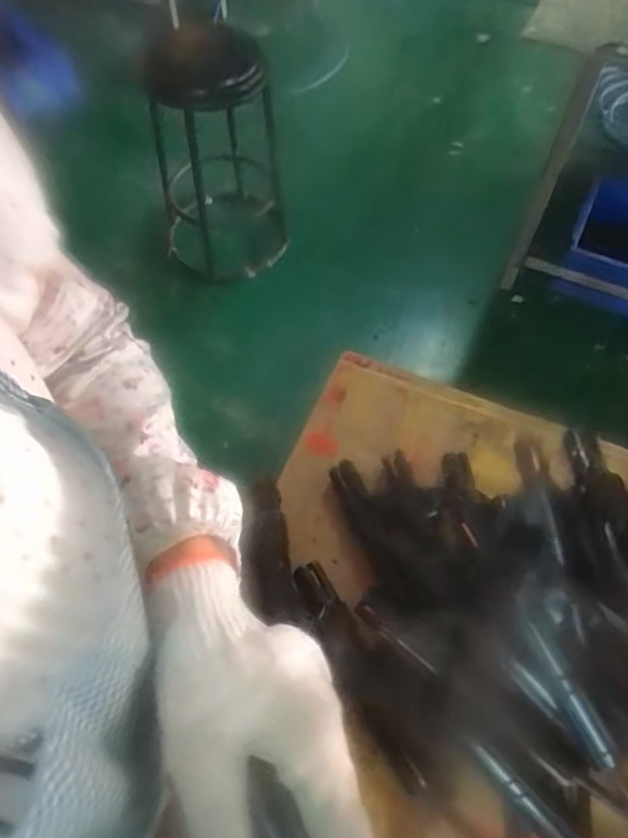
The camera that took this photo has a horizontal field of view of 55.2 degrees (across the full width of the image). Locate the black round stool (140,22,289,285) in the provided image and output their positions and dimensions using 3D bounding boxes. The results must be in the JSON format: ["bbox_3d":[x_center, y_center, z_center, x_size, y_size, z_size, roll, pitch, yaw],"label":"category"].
[{"bbox_3d":[-0.247,-0.671,1.566,0.318,0.509,0.323,0,59,-1],"label":"black round stool"}]

